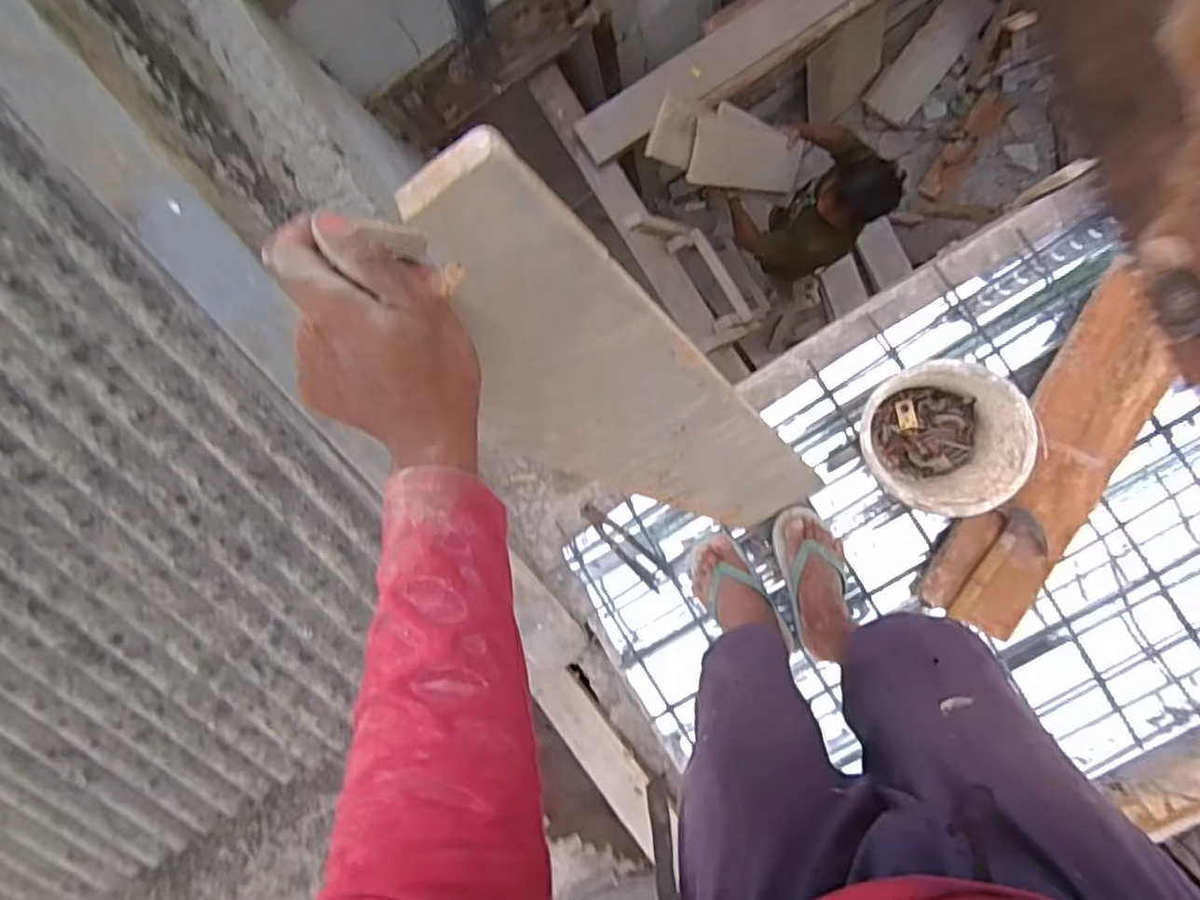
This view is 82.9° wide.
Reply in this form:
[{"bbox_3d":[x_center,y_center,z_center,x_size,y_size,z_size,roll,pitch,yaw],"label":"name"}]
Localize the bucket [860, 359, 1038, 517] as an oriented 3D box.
[{"bbox_3d":[0.549,-0.021,1.124,0.227,0.178,0.231,0,94,7],"label":"bucket"}]

